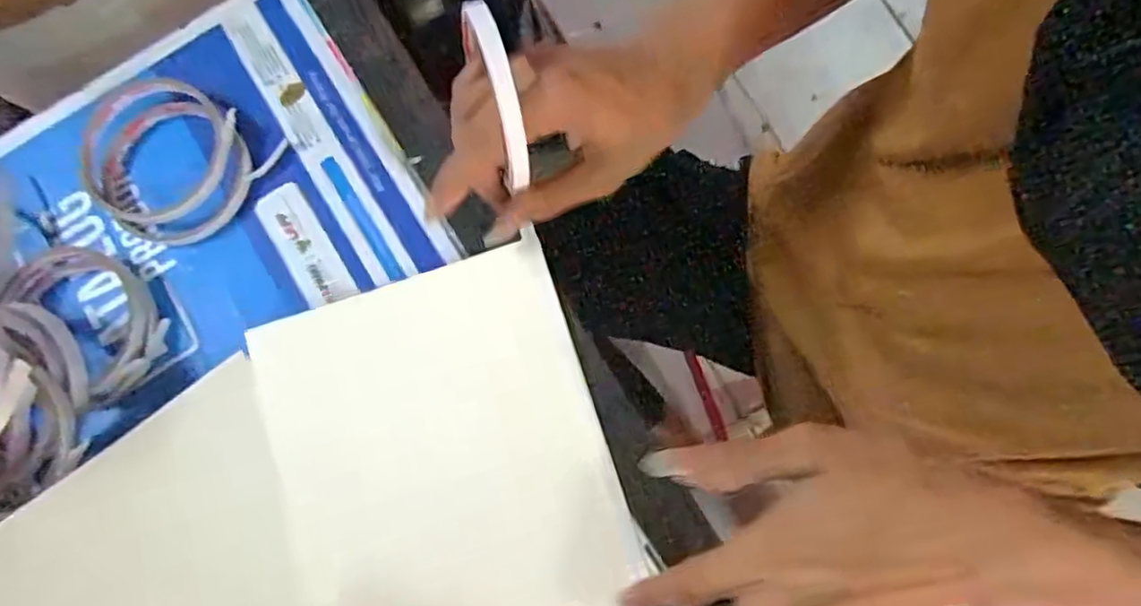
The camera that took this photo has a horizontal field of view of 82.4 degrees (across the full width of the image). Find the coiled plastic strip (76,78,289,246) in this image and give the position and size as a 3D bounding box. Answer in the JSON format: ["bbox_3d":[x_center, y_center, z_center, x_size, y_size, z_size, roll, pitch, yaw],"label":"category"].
[{"bbox_3d":[-0.226,-0.082,0.362,0.099,0.017,0.088,37,84,8],"label":"coiled plastic strip"}]

